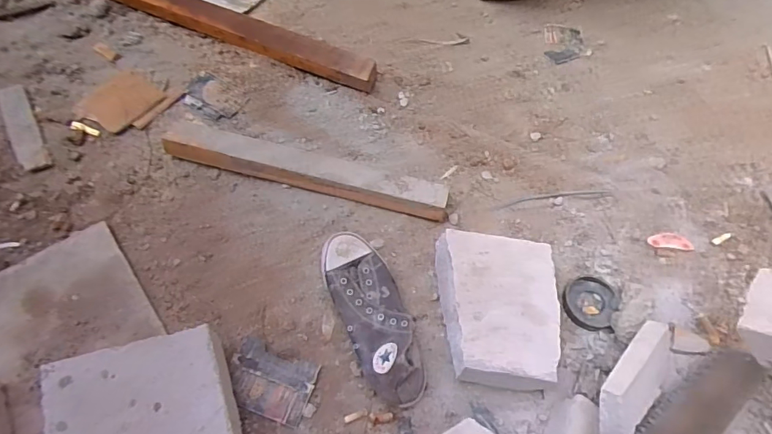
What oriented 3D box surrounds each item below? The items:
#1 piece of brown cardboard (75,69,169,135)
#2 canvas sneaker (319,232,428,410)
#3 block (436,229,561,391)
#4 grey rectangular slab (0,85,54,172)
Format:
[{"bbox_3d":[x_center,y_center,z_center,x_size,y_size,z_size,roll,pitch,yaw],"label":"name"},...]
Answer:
[{"bbox_3d":[-0.492,-0.218,0.872,0.119,0.015,0.129,28,60,13],"label":"piece of brown cardboard"},{"bbox_3d":[-0.016,0.136,0.682,0.098,0.075,0.265,-21,62,-15],"label":"canvas sneaker"},{"bbox_3d":[0.156,0.136,0.677,0.159,0.084,0.211,6,59,0],"label":"block"},{"bbox_3d":[-0.660,-0.165,0.853,0.047,0.010,0.240,-28,64,-20],"label":"grey rectangular slab"}]

